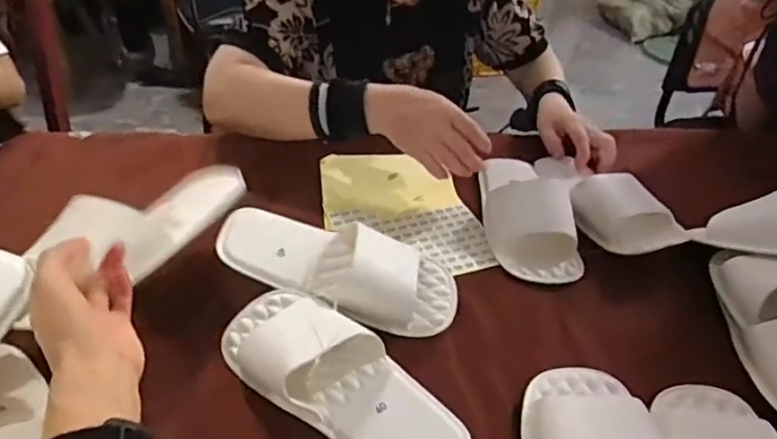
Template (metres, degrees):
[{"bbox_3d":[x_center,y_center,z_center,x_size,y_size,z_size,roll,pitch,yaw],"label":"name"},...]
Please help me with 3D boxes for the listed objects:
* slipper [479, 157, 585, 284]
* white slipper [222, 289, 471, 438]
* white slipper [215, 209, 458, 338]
[{"bbox_3d":[0.164,-0.016,0.716,0.093,0.054,0.221,0,38,-7],"label":"slipper"},{"bbox_3d":[-0.040,0.123,0.490,0.233,0.057,0.095,25,42,23],"label":"white slipper"},{"bbox_3d":[-0.047,0.046,0.590,0.228,0.062,0.081,11,38,7],"label":"white slipper"}]

